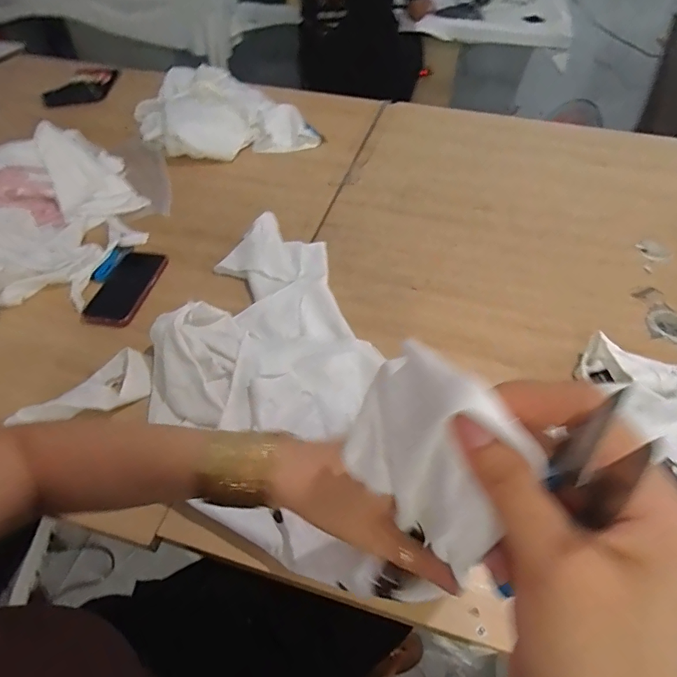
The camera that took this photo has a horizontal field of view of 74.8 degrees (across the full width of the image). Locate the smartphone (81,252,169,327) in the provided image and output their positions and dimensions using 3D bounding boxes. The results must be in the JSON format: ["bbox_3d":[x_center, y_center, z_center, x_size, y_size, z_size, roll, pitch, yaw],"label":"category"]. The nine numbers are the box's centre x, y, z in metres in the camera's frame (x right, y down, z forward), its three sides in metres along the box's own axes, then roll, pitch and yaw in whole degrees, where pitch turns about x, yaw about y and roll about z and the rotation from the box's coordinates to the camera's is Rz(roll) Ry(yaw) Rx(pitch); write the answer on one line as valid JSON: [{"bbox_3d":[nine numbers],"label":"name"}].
[{"bbox_3d":[-0.355,-0.090,0.739,0.088,0.016,0.177,10,51,8],"label":"smartphone"}]

